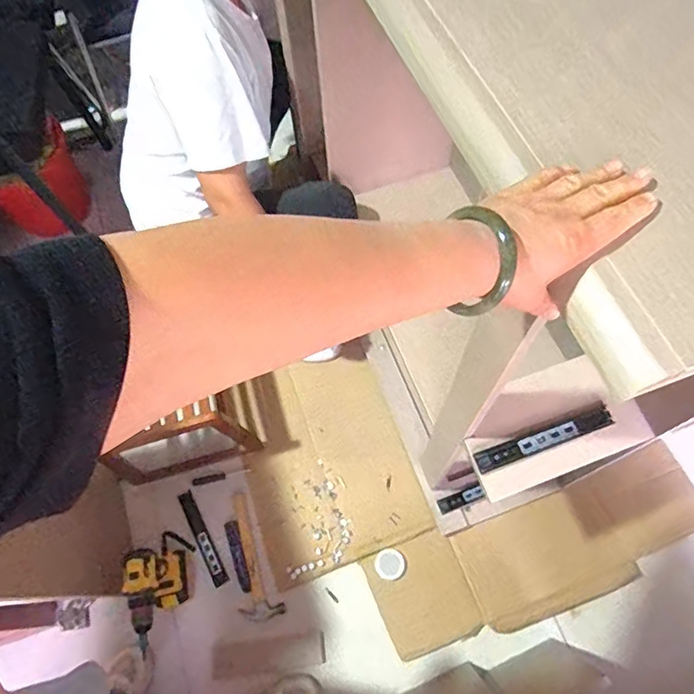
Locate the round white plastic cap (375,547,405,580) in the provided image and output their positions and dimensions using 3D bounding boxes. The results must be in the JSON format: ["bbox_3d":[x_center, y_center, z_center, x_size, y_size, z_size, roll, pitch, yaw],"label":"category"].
[{"bbox_3d":[0.098,0.502,1.205,0.068,0.026,0.064,-1,65,2],"label":"round white plastic cap"}]

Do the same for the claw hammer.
[{"bbox_3d":[-0.225,0.481,1.209,0.087,0.022,0.283,-17,66,-5],"label":"claw hammer"}]

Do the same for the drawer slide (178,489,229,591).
[{"bbox_3d":[-0.344,0.455,1.243,0.034,0.017,0.231,-28,67,-10],"label":"drawer slide"}]

